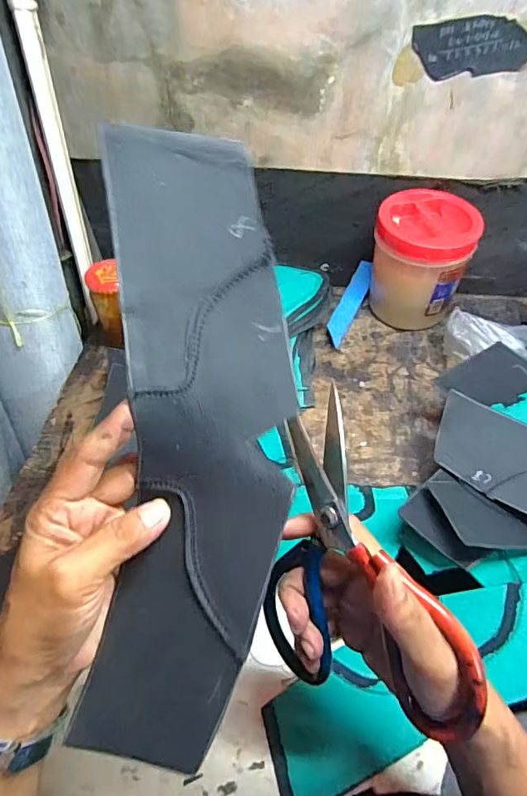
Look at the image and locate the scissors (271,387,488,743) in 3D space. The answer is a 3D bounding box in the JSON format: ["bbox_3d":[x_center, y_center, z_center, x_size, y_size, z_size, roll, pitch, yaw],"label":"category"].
[{"bbox_3d":[0.036,0.104,0.283,0.015,0.137,0.174,-17,76,-46],"label":"scissors"}]

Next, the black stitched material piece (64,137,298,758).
[{"bbox_3d":[-0.036,0.020,0.249,0.094,0.029,0.306,2,88,4],"label":"black stitched material piece"}]

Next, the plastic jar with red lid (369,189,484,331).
[{"bbox_3d":[0.201,-0.175,0.632,0.120,0.138,0.114,12,53,12],"label":"plastic jar with red lid"}]

